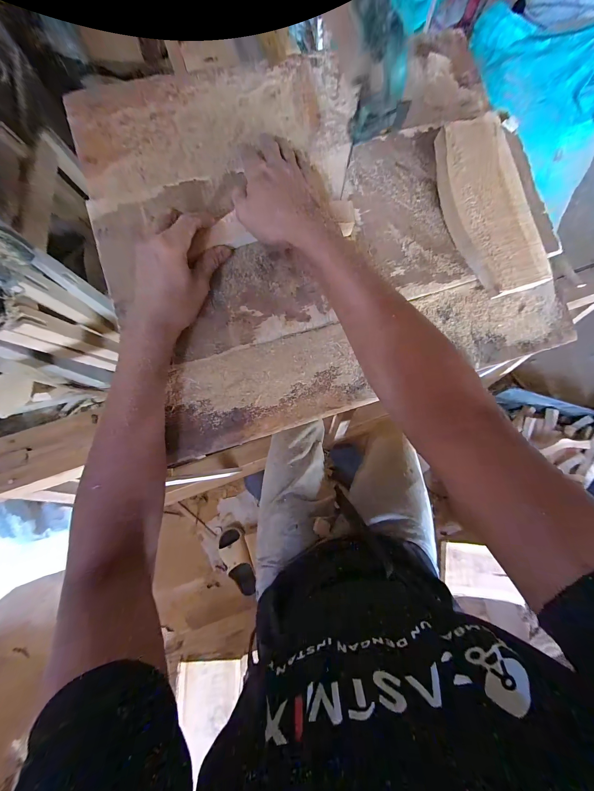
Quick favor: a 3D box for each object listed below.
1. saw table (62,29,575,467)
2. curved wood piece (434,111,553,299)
[{"bbox_3d":[0.043,-0.243,0.380,0.574,0.035,0.512,-17,84,-5],"label":"saw table"},{"bbox_3d":[0.264,-0.259,0.378,0.106,0.028,0.245,-15,84,-5],"label":"curved wood piece"}]

